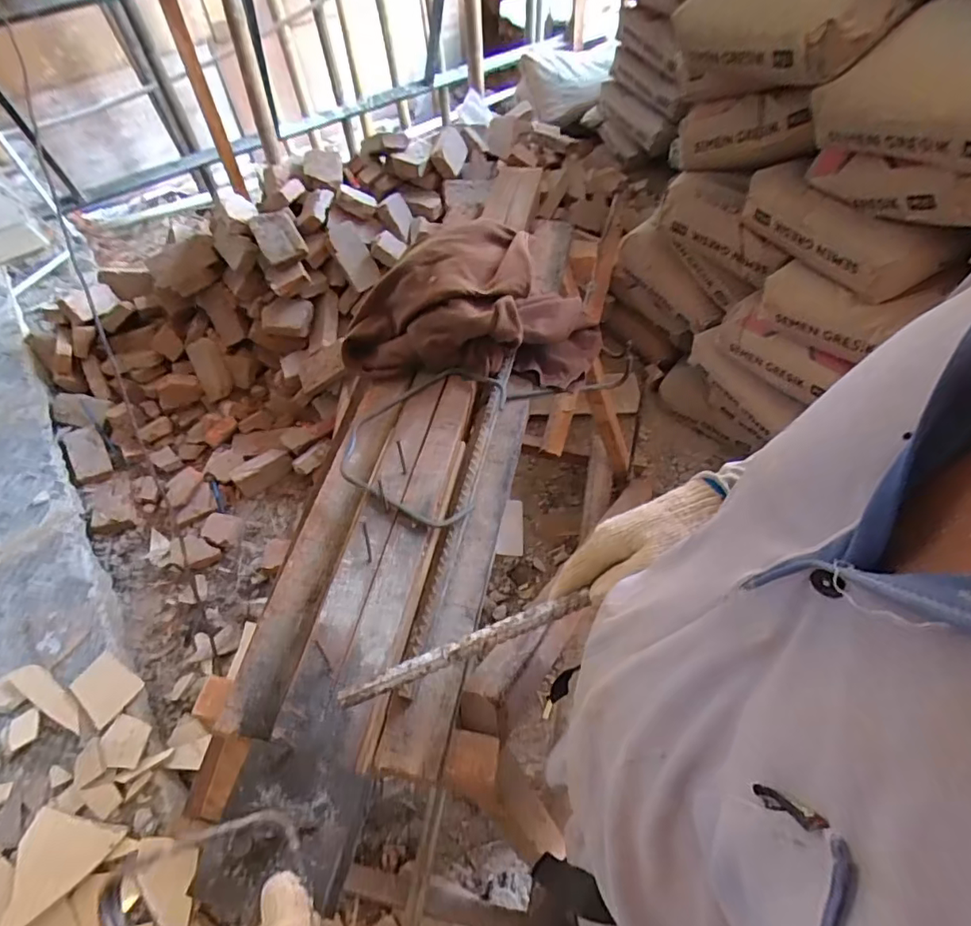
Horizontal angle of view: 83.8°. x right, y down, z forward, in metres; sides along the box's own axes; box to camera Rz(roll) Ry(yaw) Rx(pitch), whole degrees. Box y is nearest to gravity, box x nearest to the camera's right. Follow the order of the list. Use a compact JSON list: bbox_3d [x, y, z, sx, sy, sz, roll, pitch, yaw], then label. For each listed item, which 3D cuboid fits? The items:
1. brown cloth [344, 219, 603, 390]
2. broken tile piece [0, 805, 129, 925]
[{"bbox_3d":[-0.012,-0.188,0.673,0.311,0.125,0.181,6,58,6],"label":"brown cloth"},{"bbox_3d":[-0.806,0.762,1.006,0.154,0.014,0.182,22,48,-8],"label":"broken tile piece"}]

